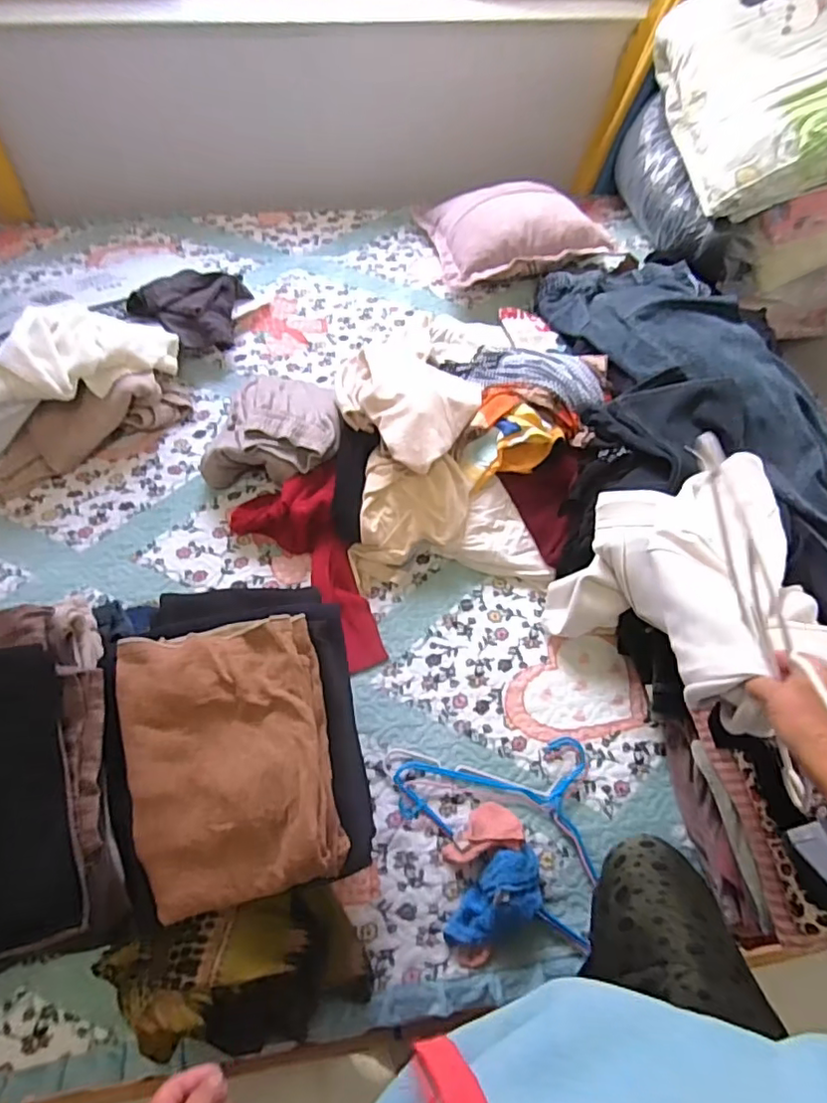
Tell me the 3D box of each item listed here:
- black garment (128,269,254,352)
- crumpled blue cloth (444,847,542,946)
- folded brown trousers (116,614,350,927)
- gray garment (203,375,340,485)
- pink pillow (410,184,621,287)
[{"bbox_3d":[-0.475,-0.524,1.285,0.179,0.136,0.234,8,58,1],"label":"black garment"},{"bbox_3d":[0.114,0.456,0.768,0.082,0.057,0.148,36,63,17],"label":"crumpled blue cloth"},{"bbox_3d":[-0.214,0.241,0.703,0.231,0.069,0.317,-13,74,-8],"label":"folded brown trousers"},{"bbox_3d":[-0.247,-0.224,1.107,0.235,0.136,0.228,11,58,3],"label":"gray garment"},{"bbox_3d":[0.241,-0.838,1.478,0.392,0.196,0.433,-7,59,-8],"label":"pink pillow"}]

